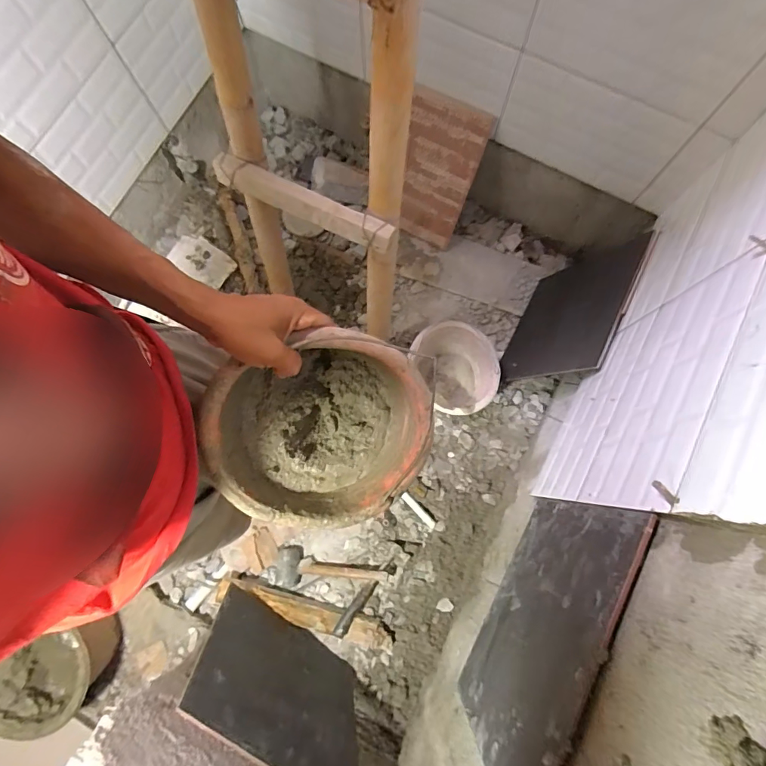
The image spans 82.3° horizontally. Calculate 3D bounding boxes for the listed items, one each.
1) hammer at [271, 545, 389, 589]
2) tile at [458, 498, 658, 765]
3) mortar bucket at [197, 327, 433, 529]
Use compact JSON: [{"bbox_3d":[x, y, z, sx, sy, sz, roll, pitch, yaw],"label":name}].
[{"bbox_3d":[-0.158,0.527,1.200,0.334,0.054,0.105,11,78,3],"label":"hammer"},{"bbox_3d":[0.235,0.368,0.679,0.013,0.379,0.386,28,79,5],"label":"tile"},{"bbox_3d":[-0.082,0.028,0.563,0.252,0.180,0.247,2,114,-11],"label":"mortar bucket"}]

